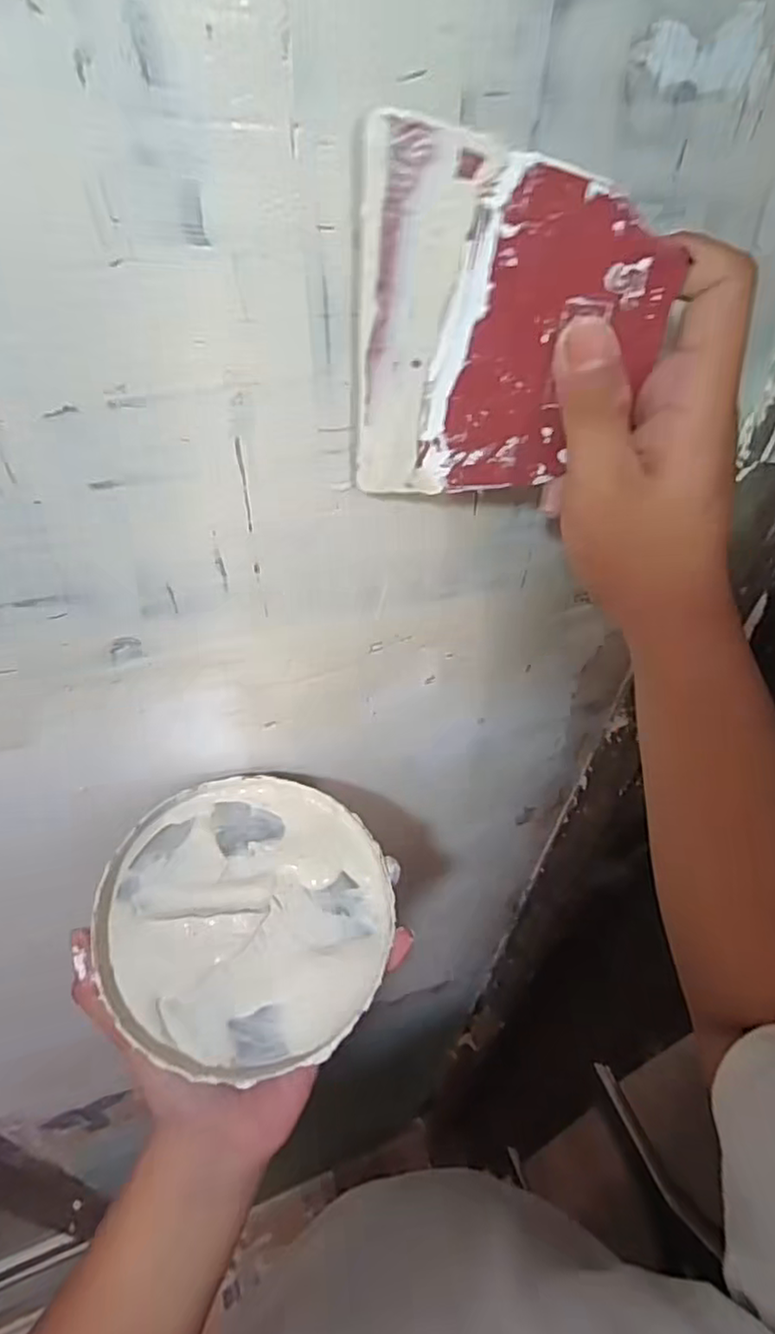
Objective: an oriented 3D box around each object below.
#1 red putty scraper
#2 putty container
[{"bbox_3d":[0.040,-0.115,0.237,0.103,0.116,0.004,8,45,2],"label":"red putty scraper"},{"bbox_3d":[-0.072,0.129,0.345,0.143,0.038,0.136,10,45,4],"label":"putty container"}]

